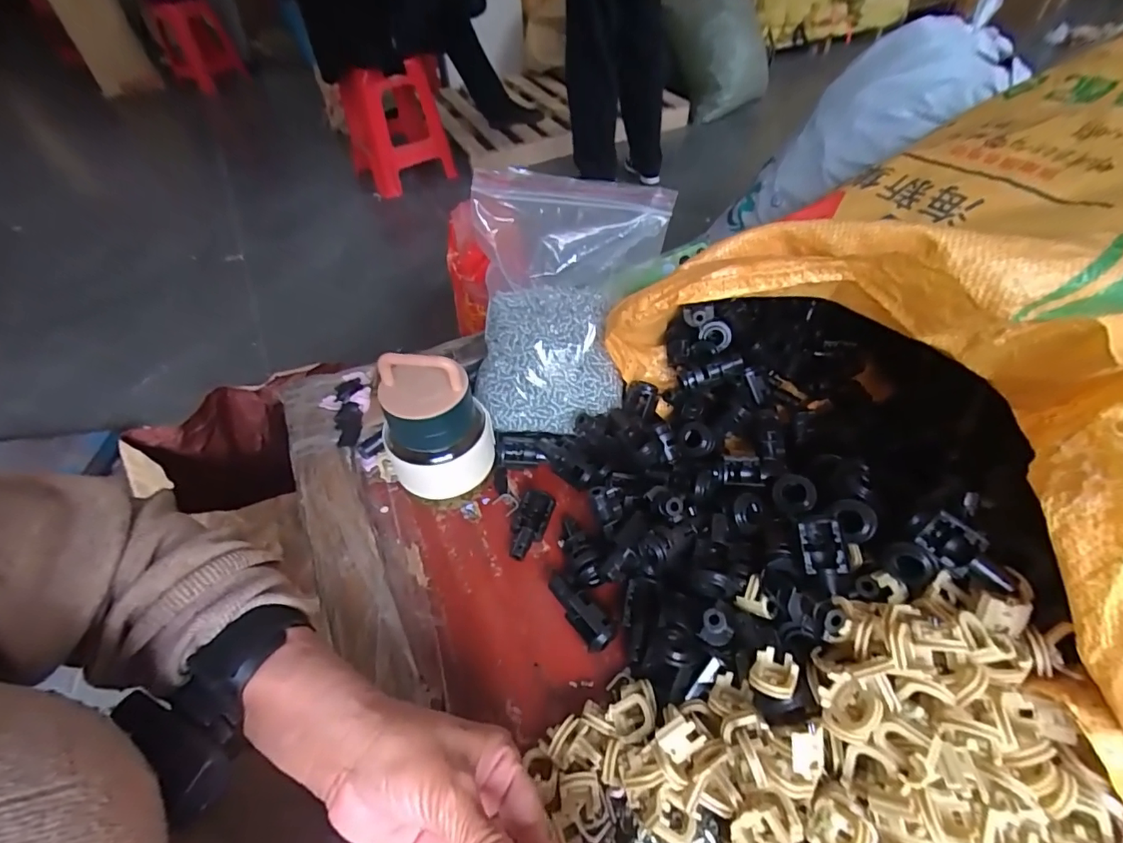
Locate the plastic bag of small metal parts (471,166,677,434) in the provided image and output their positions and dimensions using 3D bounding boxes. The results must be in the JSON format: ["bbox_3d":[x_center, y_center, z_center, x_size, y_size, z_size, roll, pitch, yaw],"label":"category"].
[{"bbox_3d":[0.007,-0.100,0.414,0.147,0.164,0.161,5,50,9],"label":"plastic bag of small metal parts"}]

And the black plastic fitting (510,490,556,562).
[{"bbox_3d":[-0.025,0.080,0.383,0.025,0.021,0.053,20,53,20],"label":"black plastic fitting"}]

